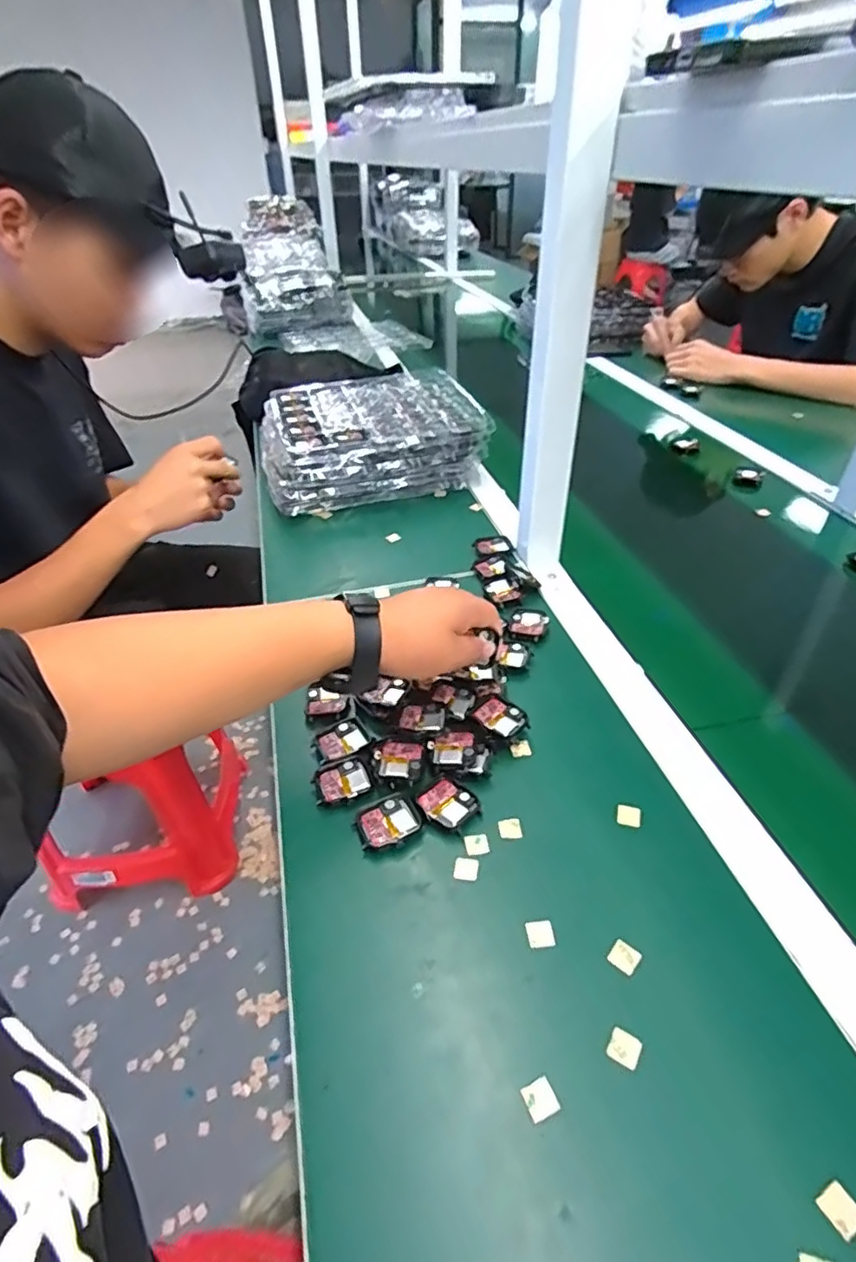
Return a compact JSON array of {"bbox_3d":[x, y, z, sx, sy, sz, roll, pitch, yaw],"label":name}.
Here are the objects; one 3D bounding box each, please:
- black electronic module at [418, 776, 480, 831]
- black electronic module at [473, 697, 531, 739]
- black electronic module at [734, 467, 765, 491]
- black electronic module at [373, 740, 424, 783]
[{"bbox_3d":[0.016,0.128,0.454,0.039,0.006,0.036,31,49,34],"label":"black electronic module"},{"bbox_3d":[0.062,0.076,0.511,0.037,0.017,0.040,-32,48,-33],"label":"black electronic module"},{"bbox_3d":[0.469,-0.222,0.888,0.037,0.032,0.015,19,42,23],"label":"black electronic module"},{"bbox_3d":[-0.023,0.104,0.479,0.037,0.013,0.034,3,39,6],"label":"black electronic module"}]

